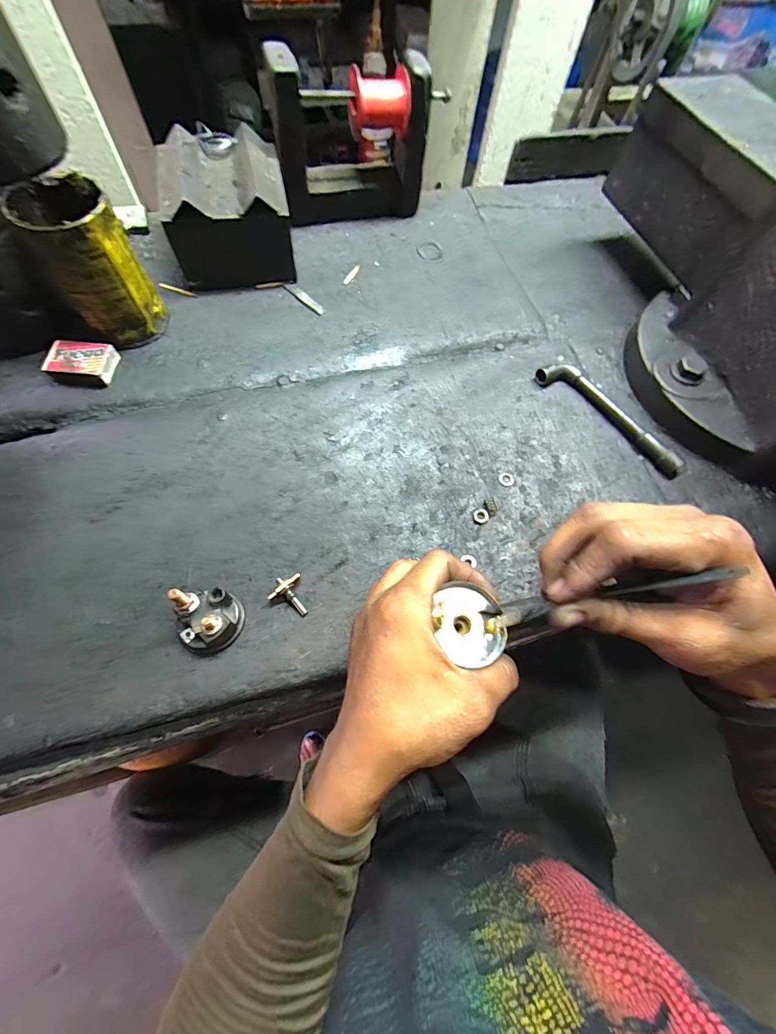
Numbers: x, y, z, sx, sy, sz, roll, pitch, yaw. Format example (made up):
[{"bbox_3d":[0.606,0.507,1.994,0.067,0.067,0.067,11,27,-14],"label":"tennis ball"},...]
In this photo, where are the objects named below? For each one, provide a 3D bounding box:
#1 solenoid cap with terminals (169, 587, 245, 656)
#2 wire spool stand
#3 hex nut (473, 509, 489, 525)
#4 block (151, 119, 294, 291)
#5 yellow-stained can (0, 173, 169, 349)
[{"bbox_3d":[-0.131,0.075,0.282,0.038,0.048,0.044,4,67,-2],"label":"solenoid cap with terminals"},{"bbox_3d":[-0.038,-0.411,0.436,0.176,0.147,0.046,-14,68,-9],"label":"wire spool stand"},{"bbox_3d":[0.083,-0.001,0.347,0.014,0.005,0.014,36,70,12],"label":"hex nut"},{"bbox_3d":[-0.168,-0.325,0.415,0.118,0.094,0.119,-10,68,-7],"label":"block"},{"bbox_3d":[-0.262,-0.224,0.354,0.068,0.115,0.072,1,67,-3],"label":"yellow-stained can"}]

